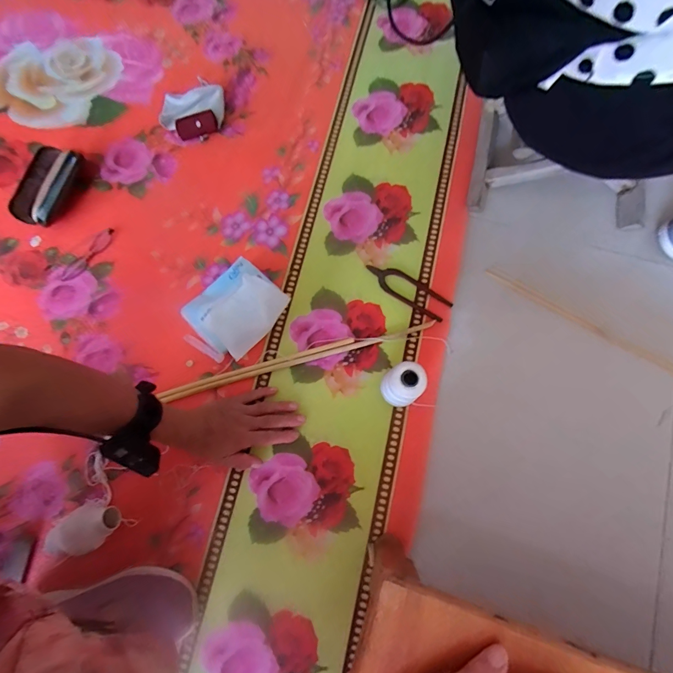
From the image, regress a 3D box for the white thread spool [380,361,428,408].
[{"bbox_3d":[0.094,0.070,0.516,0.048,0.113,0.051,-1,74,4],"label":"white thread spool"}]

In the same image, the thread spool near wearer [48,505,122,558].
[{"bbox_3d":[-0.361,0.278,0.525,0.106,0.047,0.060,-26,73,-3],"label":"thread spool near wearer"}]

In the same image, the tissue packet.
[{"bbox_3d":[-0.163,-0.046,0.595,0.128,0.052,0.139,41,81,12],"label":"tissue packet"}]

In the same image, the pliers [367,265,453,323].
[{"bbox_3d":[0.119,-0.081,0.614,0.152,0.005,0.047,32,79,13],"label":"pliers"}]

